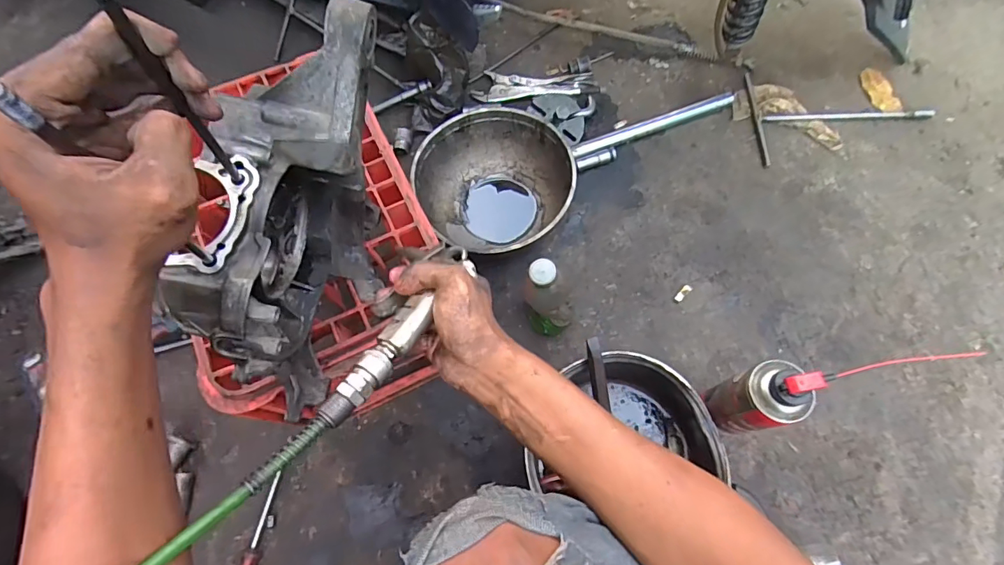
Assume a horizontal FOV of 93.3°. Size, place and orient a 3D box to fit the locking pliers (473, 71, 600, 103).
[{"bbox_3d":[0.063,-0.364,0.888,0.227,0.020,0.074,2,67,2],"label":"locking pliers"}]

